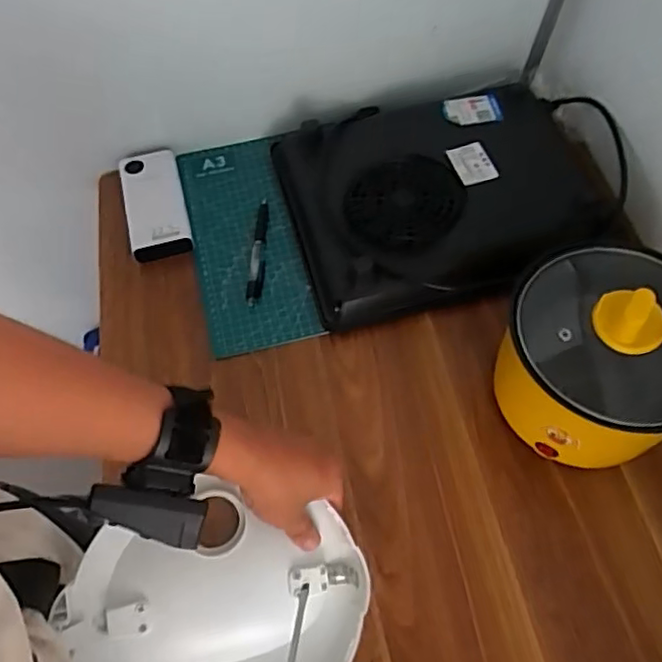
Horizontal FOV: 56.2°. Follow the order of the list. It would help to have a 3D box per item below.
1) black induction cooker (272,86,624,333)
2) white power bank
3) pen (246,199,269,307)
[{"bbox_3d":[0.128,-0.163,0.705,0.345,0.066,0.289,-13,61,-7],"label":"black induction cooker"},{"bbox_3d":[-0.208,-0.151,0.726,0.069,0.031,0.146,-15,61,-8],"label":"white power bank"},{"bbox_3d":[-0.081,-0.091,0.698,0.016,0.013,0.143,2,60,1],"label":"pen"}]

